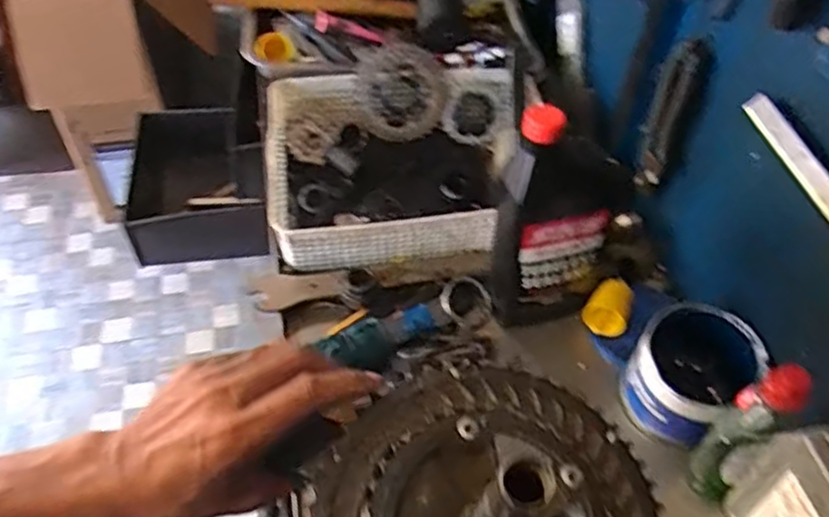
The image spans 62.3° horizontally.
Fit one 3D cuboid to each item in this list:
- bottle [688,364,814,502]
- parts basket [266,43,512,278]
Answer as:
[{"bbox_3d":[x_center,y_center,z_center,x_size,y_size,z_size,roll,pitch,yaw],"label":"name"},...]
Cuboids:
[{"bbox_3d":[0.269,0.148,0.567,0.039,0.175,0.039,-36,58,-28],"label":"bottle"},{"bbox_3d":[-0.024,-0.116,0.805,0.294,0.095,0.282,2,49,0],"label":"parts basket"}]

